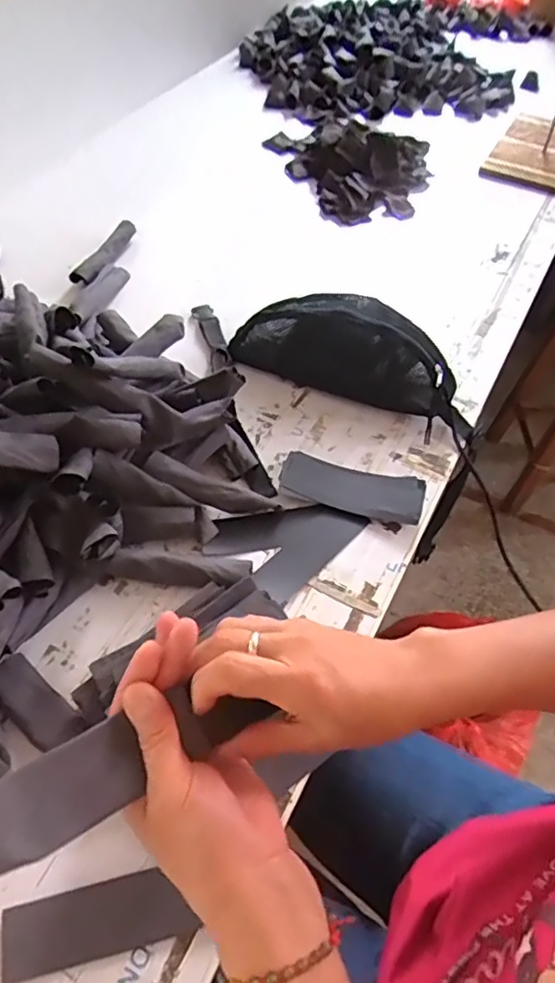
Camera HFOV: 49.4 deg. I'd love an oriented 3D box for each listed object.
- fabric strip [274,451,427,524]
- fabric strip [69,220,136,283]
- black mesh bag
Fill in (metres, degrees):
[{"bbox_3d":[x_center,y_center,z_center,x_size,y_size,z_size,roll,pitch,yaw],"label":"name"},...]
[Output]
[{"bbox_3d":[0.082,-0.006,0.664,0.154,0.018,0.068,14,54,7],"label":"fabric strip"},{"bbox_3d":[-0.253,-0.354,0.897,0.031,0.030,0.151,17,54,10],"label":"fabric strip"},{"bbox_3d":[0.085,-0.189,0.754,0.280,0.092,0.095,22,55,13],"label":"black mesh bag"}]

